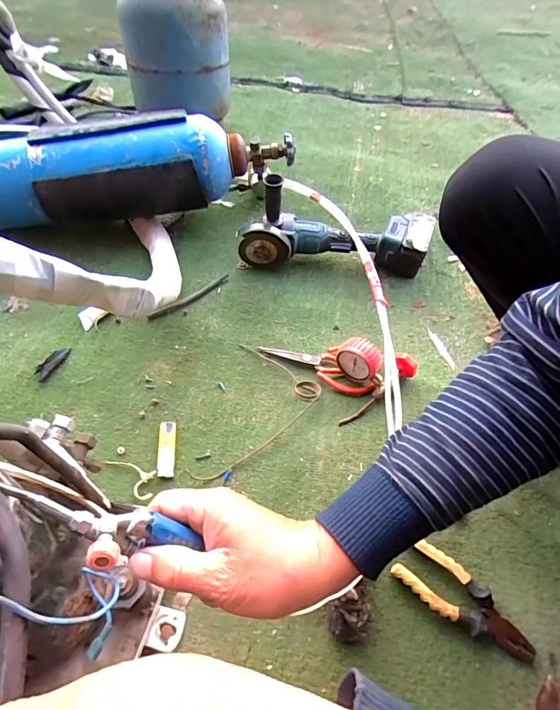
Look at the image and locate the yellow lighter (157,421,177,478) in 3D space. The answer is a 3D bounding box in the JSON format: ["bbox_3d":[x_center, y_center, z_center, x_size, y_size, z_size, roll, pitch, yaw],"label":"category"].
[{"bbox_3d":[-0.165,0.137,0.608,0.025,0.013,0.082,-4,55,-4],"label":"yellow lighter"}]

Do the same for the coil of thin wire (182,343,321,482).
[{"bbox_3d":[-0.026,0.085,0.625,0.151,0.019,0.230,14,56,8],"label":"coil of thin wire"}]

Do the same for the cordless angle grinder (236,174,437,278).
[{"bbox_3d":[0.110,-0.247,0.787,0.370,0.161,0.104,2,55,0],"label":"cordless angle grinder"}]

